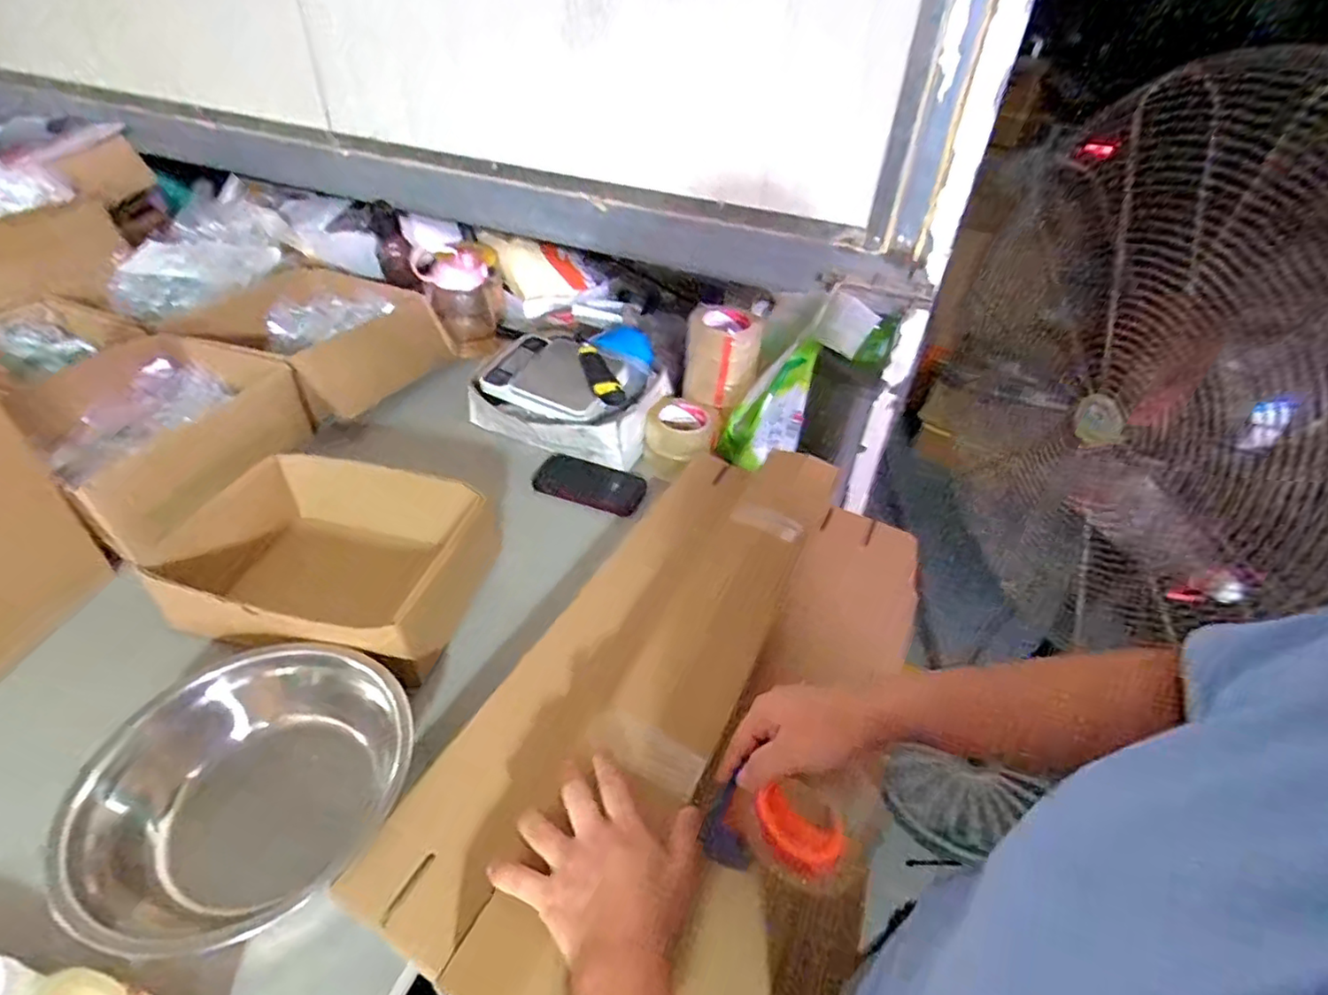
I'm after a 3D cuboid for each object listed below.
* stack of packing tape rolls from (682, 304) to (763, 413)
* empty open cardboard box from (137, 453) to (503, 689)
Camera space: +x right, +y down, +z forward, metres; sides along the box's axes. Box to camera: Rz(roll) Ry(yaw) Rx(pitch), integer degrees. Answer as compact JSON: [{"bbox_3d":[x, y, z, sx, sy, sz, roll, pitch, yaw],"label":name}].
[{"bbox_3d":[0.089,-0.219,0.991,0.112,0.135,0.086,8,39,4],"label":"stack of packing tape rolls"},{"bbox_3d":[-0.376,0.077,0.725,0.324,0.104,0.244,11,39,8],"label":"empty open cardboard box"}]

